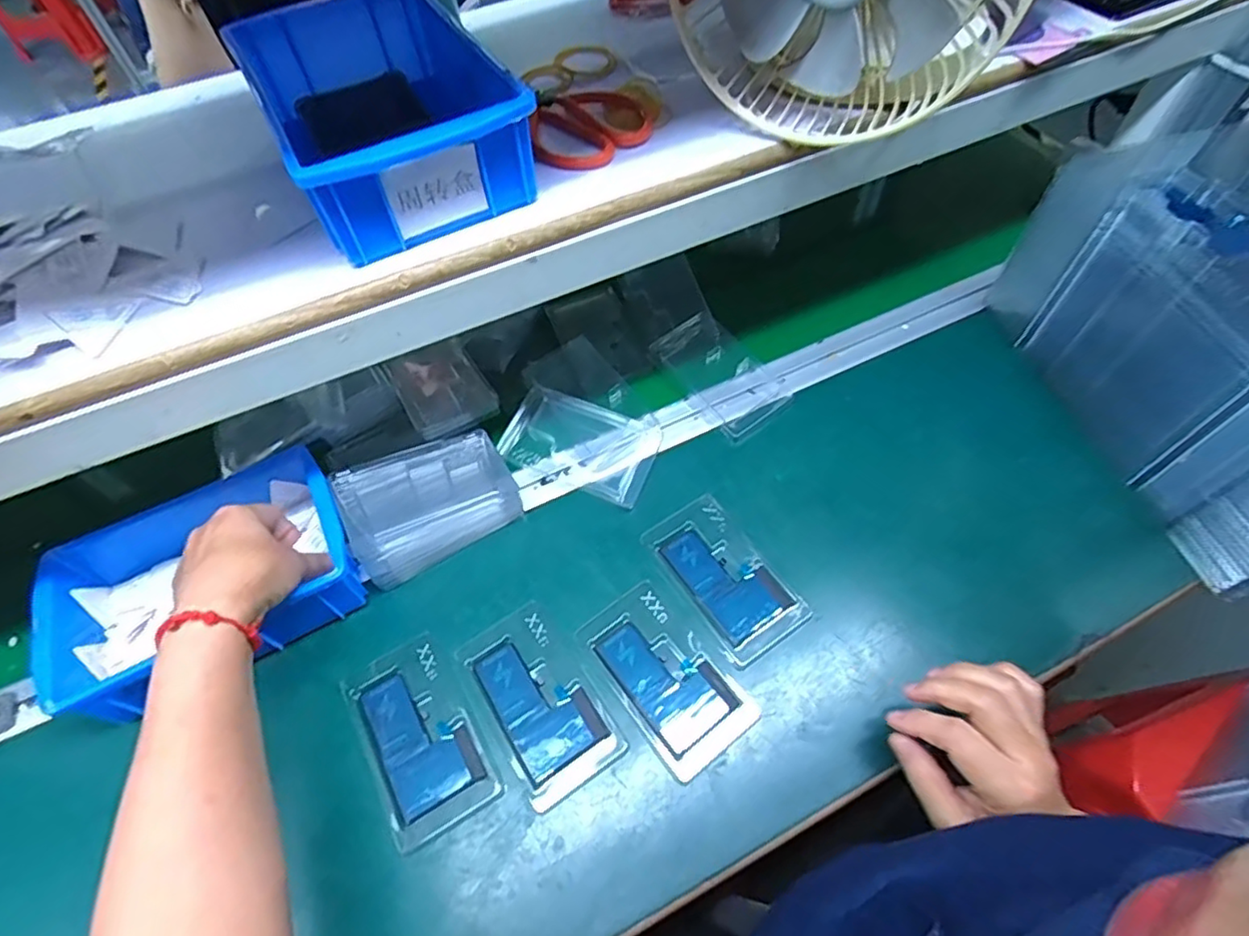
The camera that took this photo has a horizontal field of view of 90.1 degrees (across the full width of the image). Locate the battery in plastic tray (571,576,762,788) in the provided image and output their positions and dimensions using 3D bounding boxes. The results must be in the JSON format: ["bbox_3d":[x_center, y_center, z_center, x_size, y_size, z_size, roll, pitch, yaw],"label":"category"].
[{"bbox_3d":[0.028,0.148,0.449,0.073,0.011,0.127,-35,62,-19],"label":"battery in plastic tray"}]

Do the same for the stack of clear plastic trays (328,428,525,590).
[{"bbox_3d":[-0.160,0.025,0.508,0.132,0.046,0.091,-29,64,-14],"label":"stack of clear plastic trays"}]

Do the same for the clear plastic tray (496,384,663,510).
[{"bbox_3d":[-0.041,-0.025,0.550,0.135,0.015,0.078,18,59,14],"label":"clear plastic tray"}]

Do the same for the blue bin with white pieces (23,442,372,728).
[{"bbox_3d":[-0.313,0.077,0.471,0.201,0.060,0.149,-28,67,-14],"label":"blue bin with white pieces"}]

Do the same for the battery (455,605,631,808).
[{"bbox_3d":[-0.063,0.165,0.446,0.071,0.010,0.127,-32,61,-17],"label":"battery"}]

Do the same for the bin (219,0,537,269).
[{"bbox_3d":[-0.150,-0.222,0.391,0.128,0.066,0.197,-26,60,-14],"label":"bin"}]

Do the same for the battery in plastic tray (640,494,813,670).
[{"bbox_3d":[0.077,0.083,0.488,0.072,0.009,0.127,-31,61,-17],"label":"battery in plastic tray"}]

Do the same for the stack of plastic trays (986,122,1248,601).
[{"bbox_3d":[0.514,-0.107,0.515,0.227,0.179,0.356,-13,61,-6],"label":"stack of plastic trays"}]

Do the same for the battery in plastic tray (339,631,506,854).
[{"bbox_3d":[-0.145,0.186,0.435,0.072,0.005,0.129,-28,60,-15],"label":"battery in plastic tray"}]

